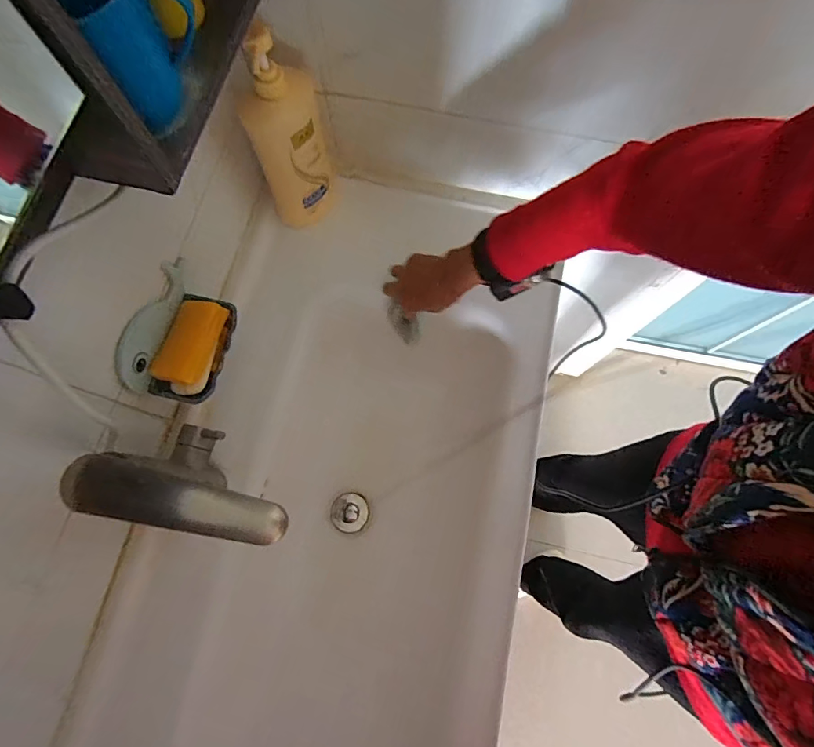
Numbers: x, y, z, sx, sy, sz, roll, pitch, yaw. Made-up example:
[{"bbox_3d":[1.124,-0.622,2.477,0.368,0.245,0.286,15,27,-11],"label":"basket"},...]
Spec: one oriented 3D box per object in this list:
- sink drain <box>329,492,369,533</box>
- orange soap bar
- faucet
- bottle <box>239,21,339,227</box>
[{"bbox_3d":[-0.091,0.219,0.697,0.057,0.014,0.059,0,75,0],"label":"sink drain"},{"bbox_3d":[-0.252,-0.037,0.512,0.053,0.026,0.100,21,72,-23],"label":"orange soap bar"},{"bbox_3d":[-0.185,0.101,0.427,0.174,0.168,0.084,13,76,4],"label":"faucet"},{"bbox_3d":[-0.147,-0.291,0.558,0.098,0.242,0.062,-17,76,-4],"label":"bottle"}]

